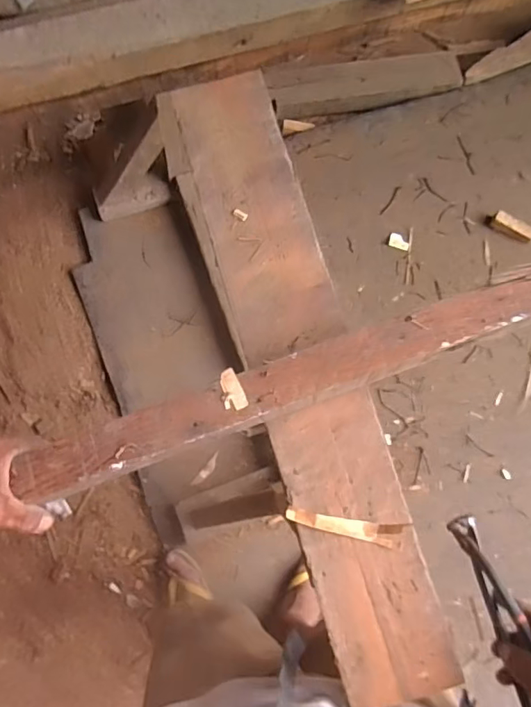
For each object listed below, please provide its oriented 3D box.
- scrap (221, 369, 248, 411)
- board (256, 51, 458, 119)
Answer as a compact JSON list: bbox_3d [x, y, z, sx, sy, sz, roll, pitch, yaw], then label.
[{"bbox_3d":[-0.030,0.033,0.466,0.020,0.004,0.038,-19,79,-4],"label":"scrap"},{"bbox_3d":[0.273,-0.737,1.412,0.524,0.030,0.125,-6,125,-1],"label":"board"}]

